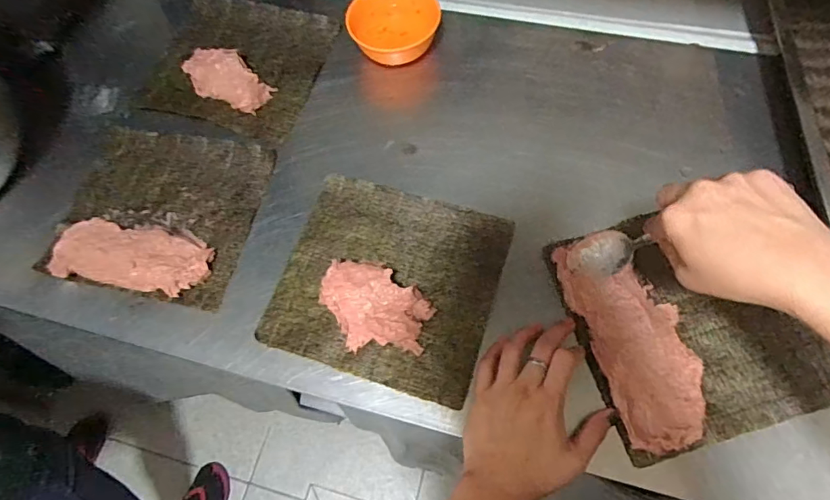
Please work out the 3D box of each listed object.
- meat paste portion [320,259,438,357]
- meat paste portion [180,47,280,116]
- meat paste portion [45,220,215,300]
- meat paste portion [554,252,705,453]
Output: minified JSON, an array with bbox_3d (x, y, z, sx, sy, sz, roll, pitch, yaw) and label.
[{"bbox_3d":[-0.038,0.054,0.442,0.102,0.029,0.071,19,69,11],"label":"meat paste portion"},{"bbox_3d":[-0.219,-0.201,0.563,0.105,0.023,0.059,26,71,14],"label":"meat paste portion"},{"bbox_3d":[-0.277,0.006,0.481,0.151,0.017,0.065,8,67,7],"label":"meat paste portion"},{"bbox_3d":[0.193,0.075,0.424,0.081,0.015,0.179,-16,67,-4],"label":"meat paste portion"}]

